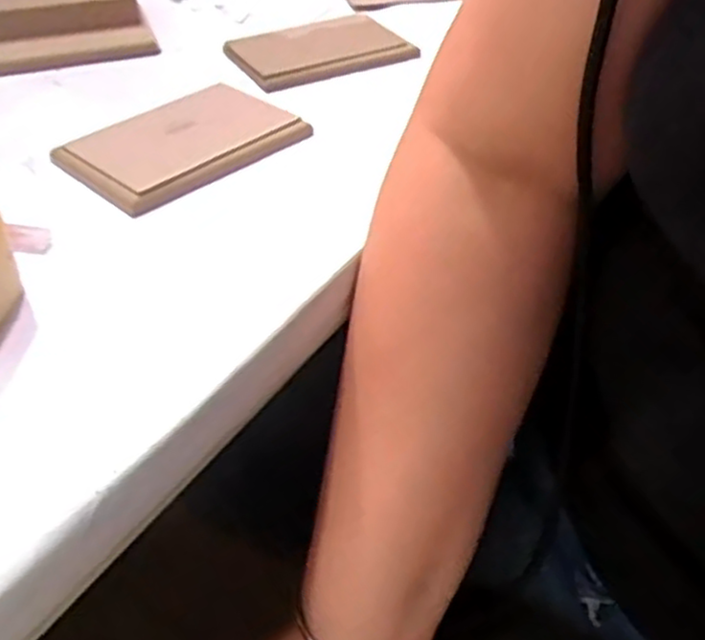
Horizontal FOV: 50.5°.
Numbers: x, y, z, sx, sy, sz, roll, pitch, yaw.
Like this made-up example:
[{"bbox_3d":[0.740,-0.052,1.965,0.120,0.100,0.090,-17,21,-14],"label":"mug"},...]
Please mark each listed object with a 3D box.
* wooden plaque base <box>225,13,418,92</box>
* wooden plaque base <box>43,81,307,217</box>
[{"bbox_3d":[-0.025,-0.194,0.535,0.121,0.016,0.072,-26,47,-27],"label":"wooden plaque base"},{"bbox_3d":[-0.097,-0.102,0.428,0.125,0.014,0.076,-32,50,-32],"label":"wooden plaque base"}]

